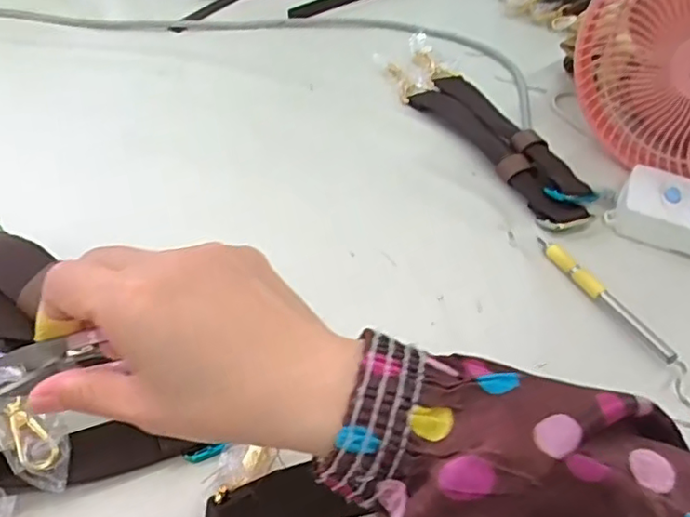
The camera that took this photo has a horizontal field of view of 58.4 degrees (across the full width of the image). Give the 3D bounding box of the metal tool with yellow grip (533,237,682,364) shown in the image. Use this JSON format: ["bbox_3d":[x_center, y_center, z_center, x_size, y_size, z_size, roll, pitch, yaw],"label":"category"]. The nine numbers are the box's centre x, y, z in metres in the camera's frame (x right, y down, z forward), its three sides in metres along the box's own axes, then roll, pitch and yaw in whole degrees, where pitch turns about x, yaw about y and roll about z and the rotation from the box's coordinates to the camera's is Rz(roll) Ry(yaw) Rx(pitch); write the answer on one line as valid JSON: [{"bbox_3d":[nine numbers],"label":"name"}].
[{"bbox_3d":[0.190,0.025,0.454,0.012,0.009,0.133,-18,49,-23],"label":"metal tool with yellow grip"}]

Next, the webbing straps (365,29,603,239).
[{"bbox_3d":[0.122,-0.138,0.604,0.089,0.020,0.315,-13,47,-19],"label":"webbing straps"}]

